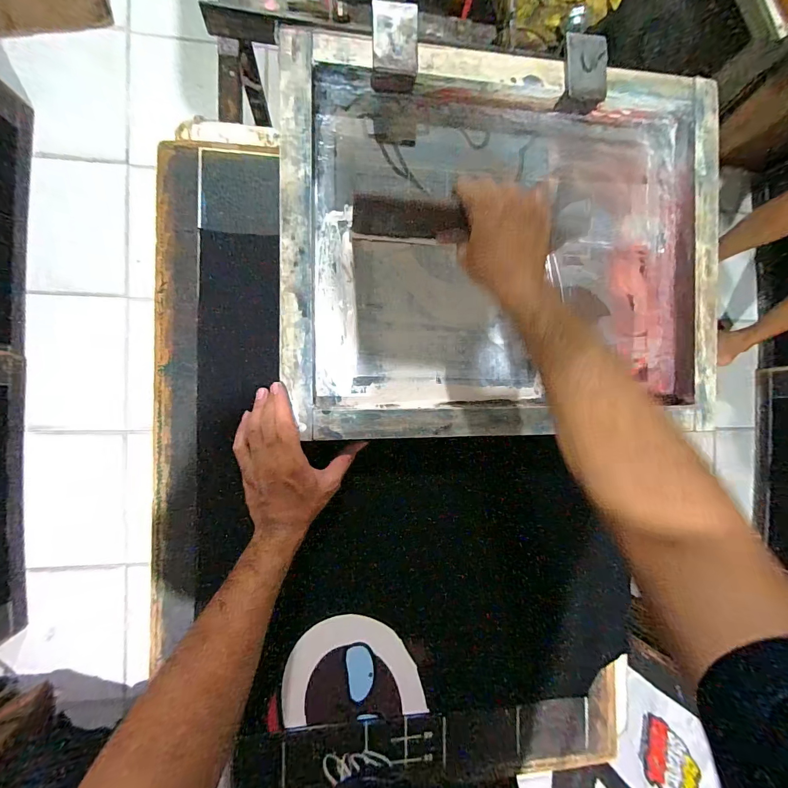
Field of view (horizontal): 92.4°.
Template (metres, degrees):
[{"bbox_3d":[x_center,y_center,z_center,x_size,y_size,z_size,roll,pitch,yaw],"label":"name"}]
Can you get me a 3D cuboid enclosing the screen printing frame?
[{"bbox_3d":[0.144,-0.183,0.483,0.553,0.043,0.459,-1,90,-7],"label":"screen printing frame"}]

